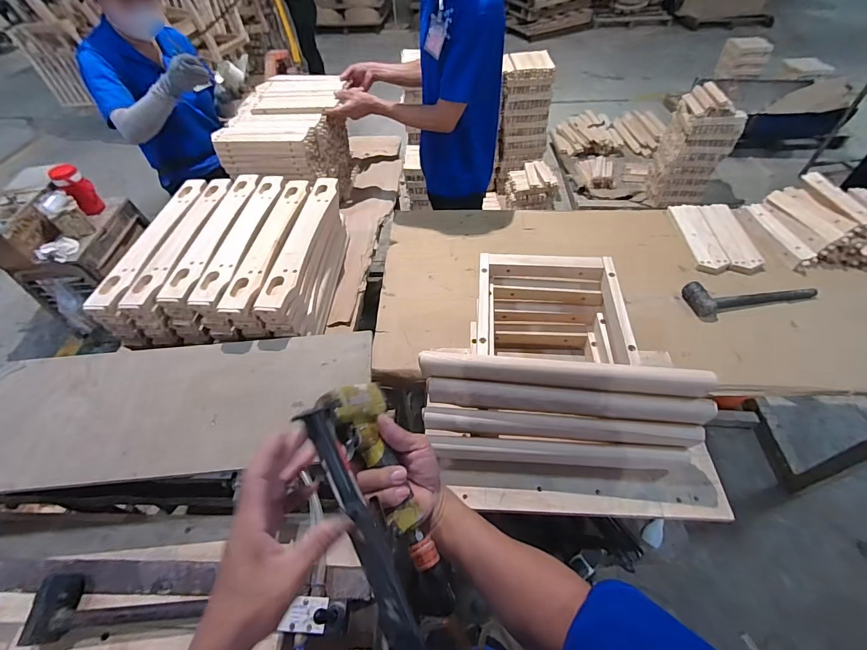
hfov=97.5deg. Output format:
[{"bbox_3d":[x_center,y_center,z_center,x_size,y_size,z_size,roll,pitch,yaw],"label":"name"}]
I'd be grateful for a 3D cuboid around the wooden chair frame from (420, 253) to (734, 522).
[{"bbox_3d":[0.261,0.092,0.773,0.525,0.219,0.490,0,51,4],"label":"wooden chair frame"}]

